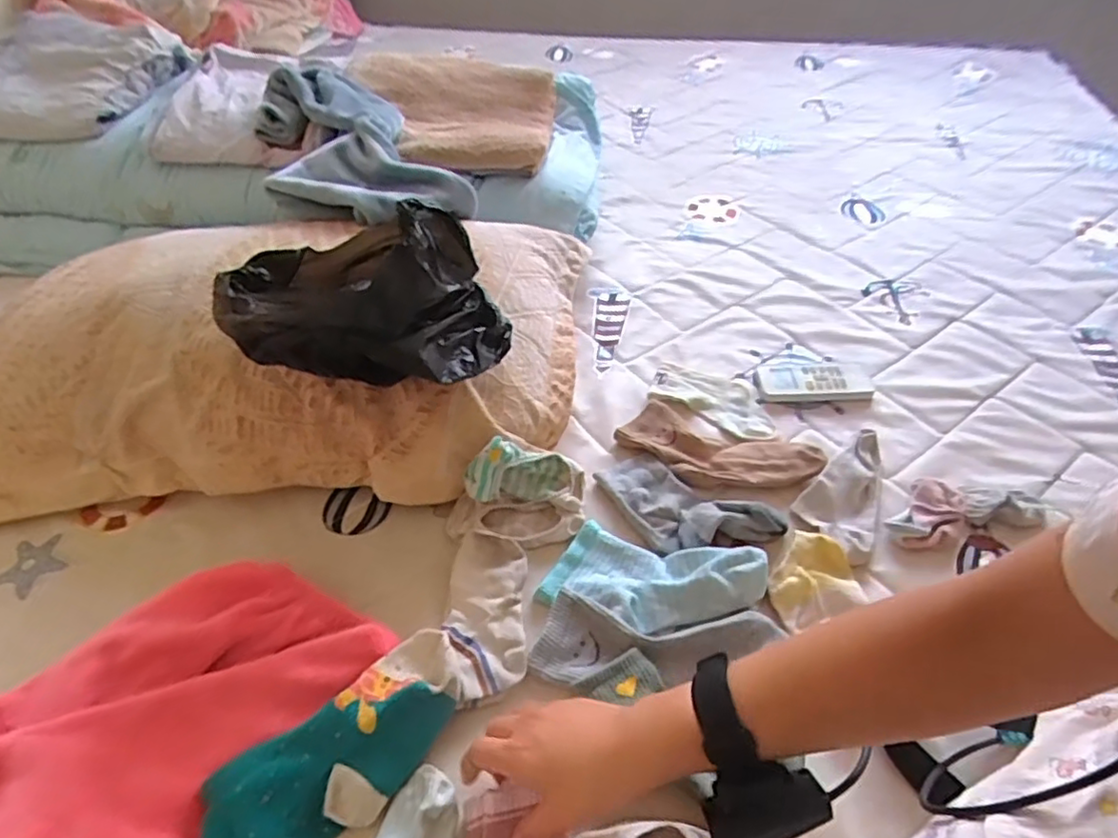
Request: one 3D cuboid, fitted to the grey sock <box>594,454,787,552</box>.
[{"bbox_3d":[0.119,0.084,0.630,0.174,0.032,0.082,29,53,26],"label":"grey sock"}]

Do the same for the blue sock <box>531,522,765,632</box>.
[{"bbox_3d":[0.084,0.137,0.568,0.185,0.034,0.085,13,47,13],"label":"blue sock"}]

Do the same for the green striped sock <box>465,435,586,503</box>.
[{"bbox_3d":[-0.033,0.056,0.628,0.117,0.059,0.053,8,40,-30],"label":"green striped sock"}]

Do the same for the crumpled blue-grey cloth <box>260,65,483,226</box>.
[{"bbox_3d":[-0.282,-0.375,0.859,0.217,0.052,0.391,-20,49,-18],"label":"crumpled blue-grey cloth"}]

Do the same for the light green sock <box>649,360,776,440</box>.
[{"bbox_3d":[0.182,-0.026,0.760,0.150,0.010,0.086,25,51,23],"label":"light green sock"}]

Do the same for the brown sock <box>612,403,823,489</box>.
[{"bbox_3d":[0.167,0.033,0.687,0.203,0.021,0.096,17,48,16],"label":"brown sock"}]

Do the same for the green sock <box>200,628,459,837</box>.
[{"bbox_3d":[-0.157,0.240,0.466,0.191,0.041,0.081,-31,53,-27],"label":"green sock"}]

